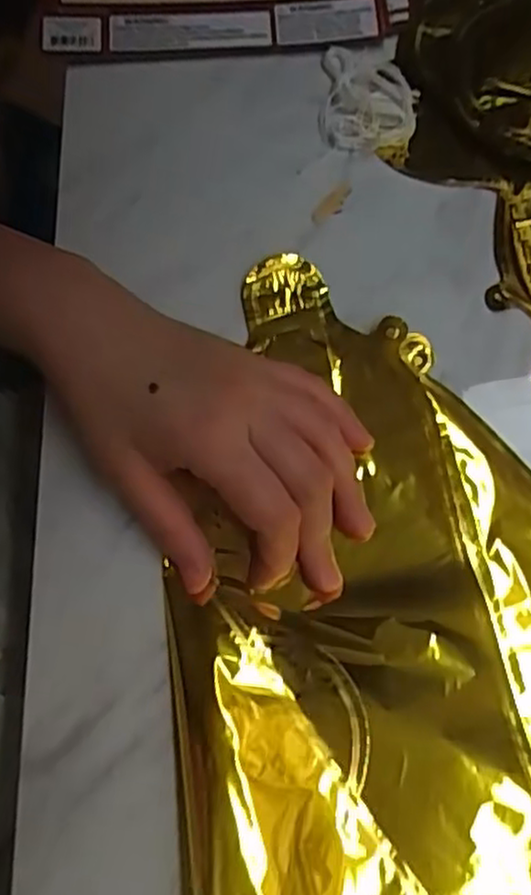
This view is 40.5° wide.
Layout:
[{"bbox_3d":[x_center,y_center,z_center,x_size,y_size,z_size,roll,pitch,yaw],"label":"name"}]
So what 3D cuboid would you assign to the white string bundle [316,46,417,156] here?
[{"bbox_3d":[0.057,-0.193,0.398,0.051,0.012,0.066,3,73,2],"label":"white string bundle"}]

